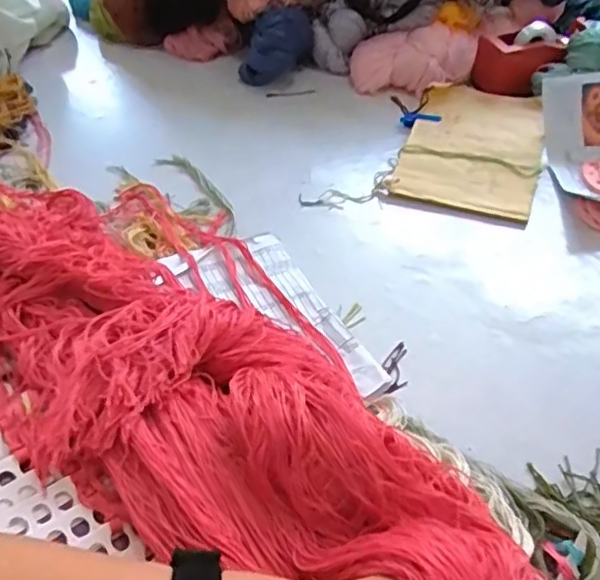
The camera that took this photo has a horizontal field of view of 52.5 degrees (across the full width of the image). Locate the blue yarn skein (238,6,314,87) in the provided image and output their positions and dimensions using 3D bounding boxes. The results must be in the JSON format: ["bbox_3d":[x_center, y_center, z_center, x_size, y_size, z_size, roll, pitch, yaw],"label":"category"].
[{"bbox_3d":[-0.023,-0.320,0.793,0.053,0.079,0.104,34,57,28],"label":"blue yarn skein"}]

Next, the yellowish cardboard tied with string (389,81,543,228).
[{"bbox_3d":[0.194,-0.161,0.677,0.142,0.010,0.204,16,55,12],"label":"yellowish cardboard tied with string"}]

